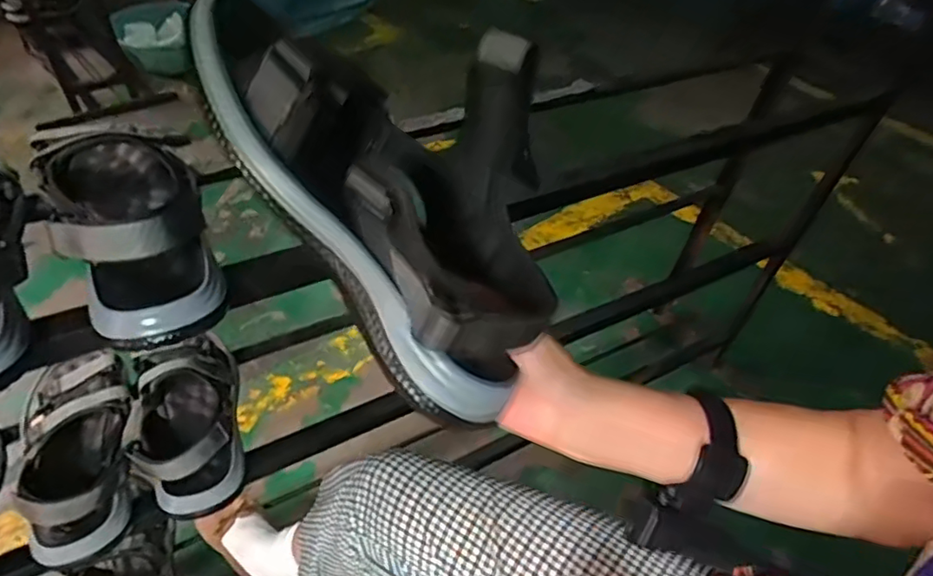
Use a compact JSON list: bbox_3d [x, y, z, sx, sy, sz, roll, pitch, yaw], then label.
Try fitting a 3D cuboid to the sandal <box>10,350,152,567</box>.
[{"bbox_3d":[-0.426,0.175,0.626,0.120,0.075,0.225,-16,49,-21],"label":"sandal"}]

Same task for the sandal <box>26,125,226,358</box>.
[{"bbox_3d":[-0.270,-0.067,0.453,0.097,0.086,0.232,-21,51,-25],"label":"sandal"}]

